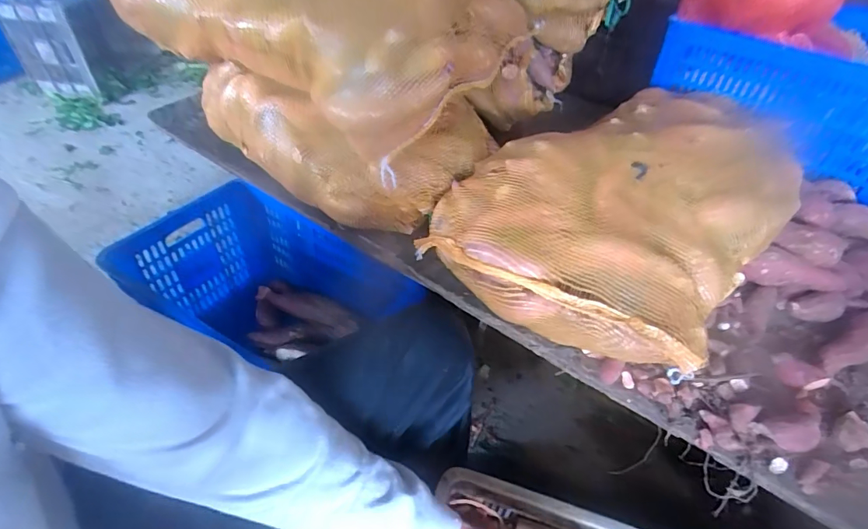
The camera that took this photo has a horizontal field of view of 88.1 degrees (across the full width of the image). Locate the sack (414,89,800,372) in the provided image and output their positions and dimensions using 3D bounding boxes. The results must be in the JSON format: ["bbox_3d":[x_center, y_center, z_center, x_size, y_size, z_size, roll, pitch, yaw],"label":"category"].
[{"bbox_3d":[0.305,-0.110,0.741,0.423,0.177,0.541,34,51,26],"label":"sack"}]

